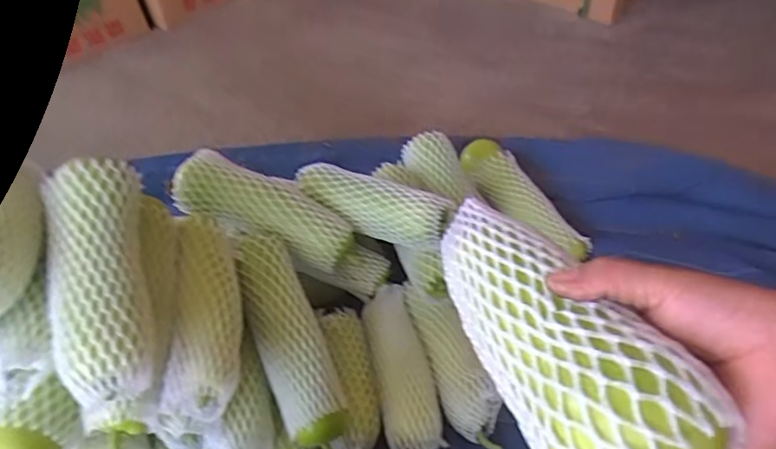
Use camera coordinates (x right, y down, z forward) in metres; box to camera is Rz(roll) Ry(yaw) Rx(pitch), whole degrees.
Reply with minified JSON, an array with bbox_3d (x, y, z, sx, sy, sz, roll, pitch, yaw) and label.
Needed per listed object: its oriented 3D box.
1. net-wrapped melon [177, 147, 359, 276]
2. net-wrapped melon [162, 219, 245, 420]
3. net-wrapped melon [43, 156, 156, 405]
[{"bbox_3d":[-0.147,-0.024,0.718,0.222,0.057,0.075,25,47,0],"label":"net-wrapped melon"},{"bbox_3d":[-0.188,0.083,0.603,0.071,0.061,0.226,-7,43,-3],"label":"net-wrapped melon"},{"bbox_3d":[-0.260,0.045,0.527,0.076,0.072,0.222,-14,66,-9],"label":"net-wrapped melon"}]

